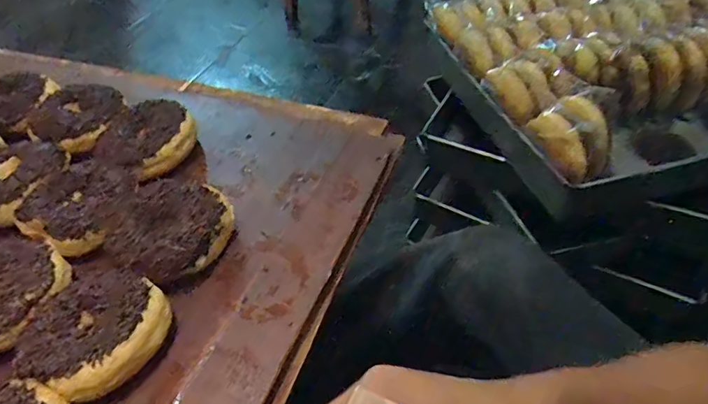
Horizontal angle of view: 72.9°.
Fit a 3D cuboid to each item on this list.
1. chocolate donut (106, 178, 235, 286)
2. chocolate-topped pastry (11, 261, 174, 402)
[{"bbox_3d":[-0.146,0.024,0.384,0.084,0.037,0.088,-1,47,2],"label":"chocolate donut"},{"bbox_3d":[-0.174,0.088,0.329,0.087,0.036,0.087,-1,47,2],"label":"chocolate-topped pastry"}]

